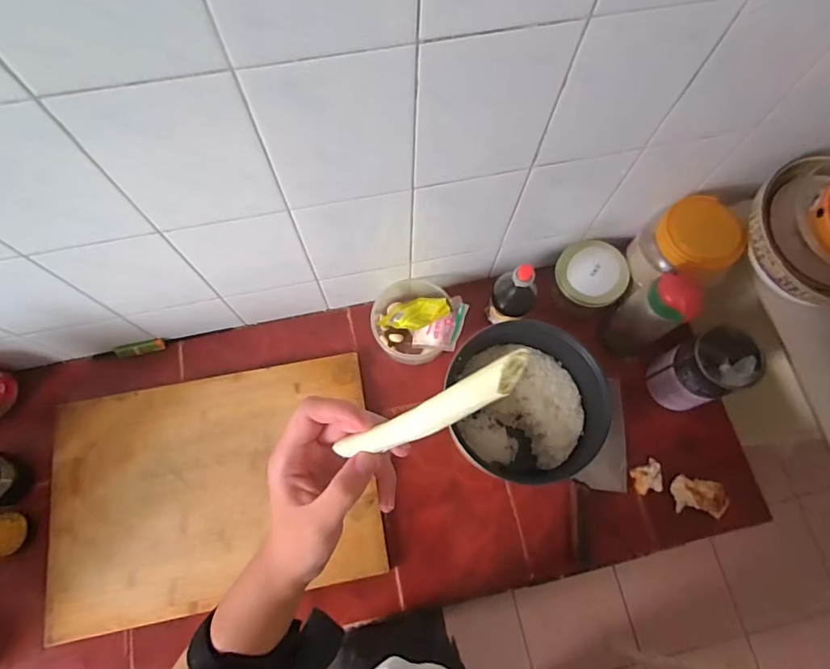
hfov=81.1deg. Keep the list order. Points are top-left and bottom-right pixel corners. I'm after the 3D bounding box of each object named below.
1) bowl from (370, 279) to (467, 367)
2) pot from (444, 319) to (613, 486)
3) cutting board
[{"bbox_3d":[0.002,-0.022,0.806,0.132,0.120,0.140,1,72,-2],"label":"bowl"},{"bbox_3d":[0.166,0.104,0.737,0.199,0.132,0.203,4,72,-1],"label":"pot"},{"bbox_3d":[-0.304,0.231,0.749,0.476,0.024,0.338,-10,72,-5],"label":"cutting board"}]

